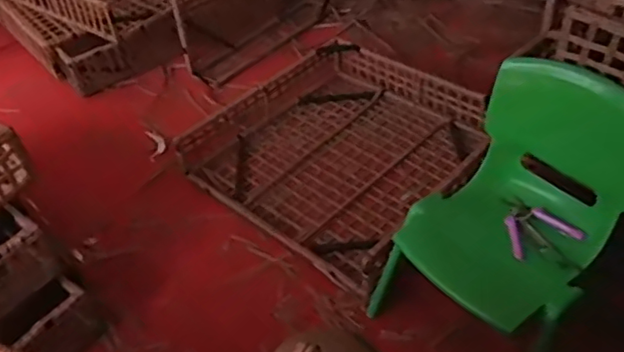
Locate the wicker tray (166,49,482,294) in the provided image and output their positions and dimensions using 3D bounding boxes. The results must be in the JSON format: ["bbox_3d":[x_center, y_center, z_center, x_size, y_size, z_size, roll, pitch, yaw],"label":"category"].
[{"bbox_3d":[0.110,-0.098,1.650,0.680,0.128,0.716,29,50,31],"label":"wicker tray"}]

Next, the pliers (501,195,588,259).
[{"bbox_3d":[0.394,0.087,1.101,0.142,0.024,0.135,-17,43,-12],"label":"pliers"}]

